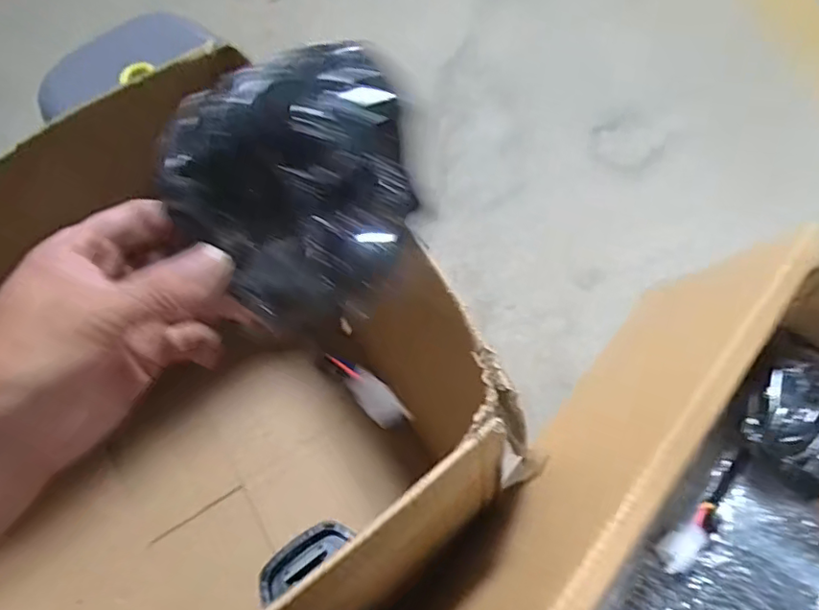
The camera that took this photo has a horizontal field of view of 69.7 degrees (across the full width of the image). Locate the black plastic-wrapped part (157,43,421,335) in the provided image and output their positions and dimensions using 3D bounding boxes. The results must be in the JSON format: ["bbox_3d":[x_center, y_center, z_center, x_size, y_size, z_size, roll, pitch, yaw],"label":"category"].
[{"bbox_3d":[-0.055,-0.056,0.276,0.103,0.077,0.100,19,64,14],"label":"black plastic-wrapped part"}]

